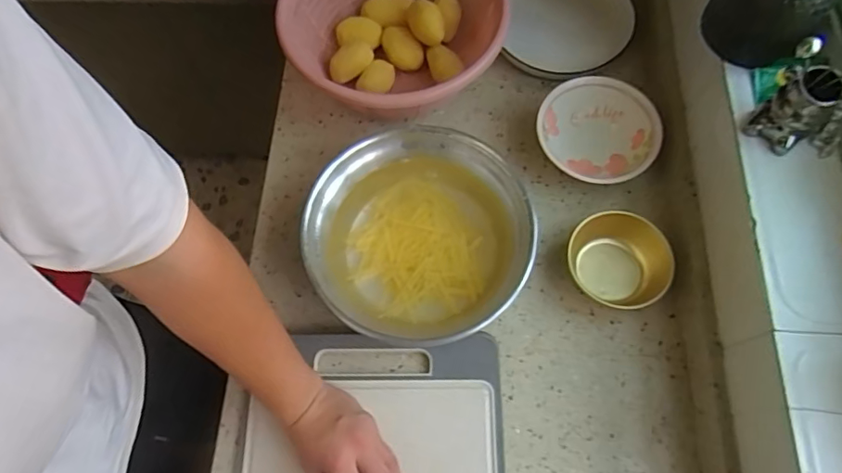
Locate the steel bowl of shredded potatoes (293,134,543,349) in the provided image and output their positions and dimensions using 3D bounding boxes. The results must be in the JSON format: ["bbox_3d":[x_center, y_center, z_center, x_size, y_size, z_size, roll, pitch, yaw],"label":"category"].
[{"bbox_3d":[-0.003,0.007,0.620,0.249,0.090,0.247,-1,67,2],"label":"steel bowl of shredded potatoes"}]

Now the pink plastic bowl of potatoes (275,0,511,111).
[{"bbox_3d":[-0.030,-0.272,0.713,0.268,0.133,0.275,-1,67,2],"label":"pink plastic bowl of potatoes"}]

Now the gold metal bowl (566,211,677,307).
[{"bbox_3d":[0.233,0.028,0.624,0.109,0.048,0.115,-1,67,2],"label":"gold metal bowl"}]

